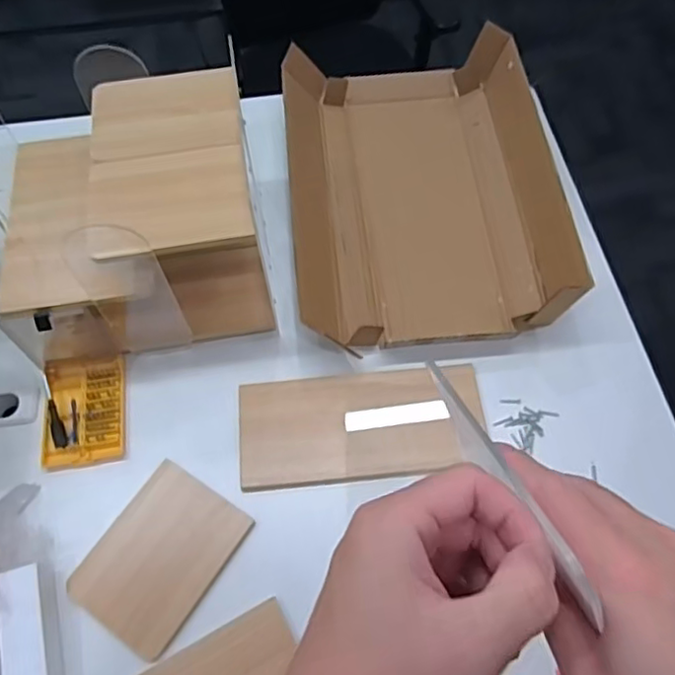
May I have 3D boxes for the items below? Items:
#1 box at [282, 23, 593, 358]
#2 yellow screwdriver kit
[{"bbox_3d":[0.125,-0.258,1.009,0.401,0.110,0.563,-5,61,-2],"label":"box"},{"bbox_3d":[-0.365,0.105,0.885,0.115,0.023,0.156,-7,61,-2],"label":"yellow screwdriver kit"}]

